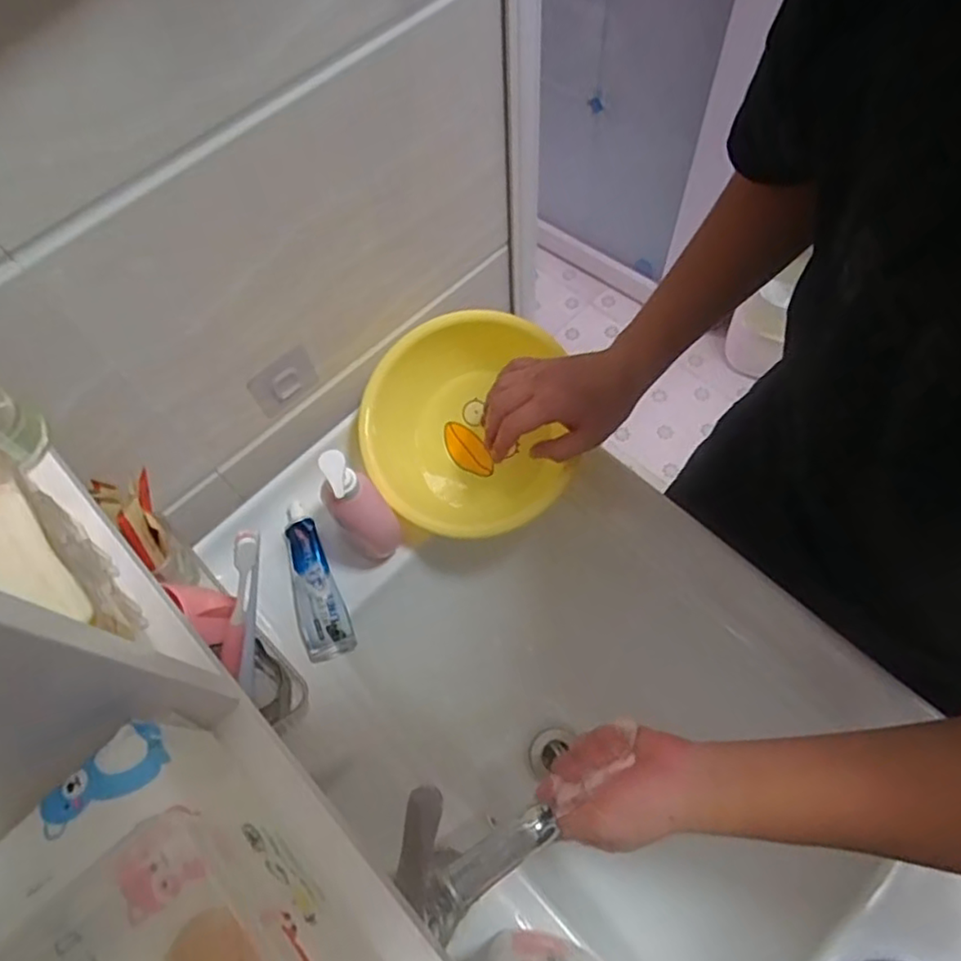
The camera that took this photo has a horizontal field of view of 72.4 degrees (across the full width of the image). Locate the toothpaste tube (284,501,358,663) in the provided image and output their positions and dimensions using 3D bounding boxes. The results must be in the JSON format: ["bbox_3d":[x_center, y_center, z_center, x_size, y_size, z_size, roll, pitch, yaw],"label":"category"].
[{"bbox_3d":[-0.176,0.102,0.687,0.048,0.028,0.165,-18,78,-5],"label":"toothpaste tube"}]

